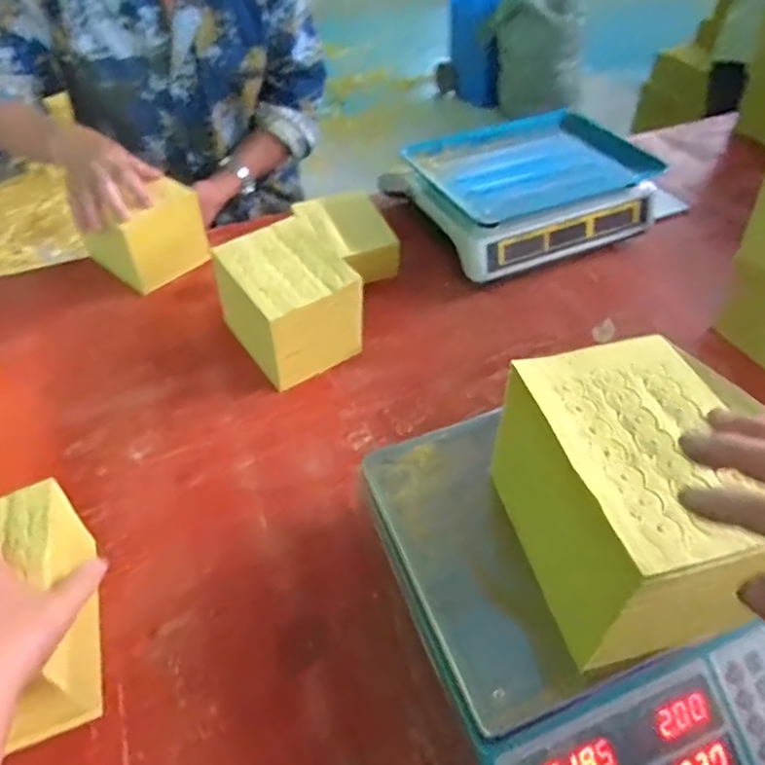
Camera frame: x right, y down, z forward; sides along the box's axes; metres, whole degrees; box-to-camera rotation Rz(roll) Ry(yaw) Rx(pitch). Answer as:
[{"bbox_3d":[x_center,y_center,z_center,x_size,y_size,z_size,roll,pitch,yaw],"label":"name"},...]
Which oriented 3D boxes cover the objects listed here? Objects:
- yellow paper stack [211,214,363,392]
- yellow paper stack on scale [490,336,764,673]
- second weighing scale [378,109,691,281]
[{"bbox_3d":[-0.111,-0.094,0.696,0.122,0.118,0.156,-28,53,-22],"label":"yellow paper stack"},{"bbox_3d":[0.168,0.080,0.379,0.120,0.110,0.185,-7,47,-9],"label":"yellow paper stack on scale"},{"bbox_3d":[0.249,-0.289,0.872,0.394,0.126,0.243,-22,51,-17],"label":"second weighing scale"}]

